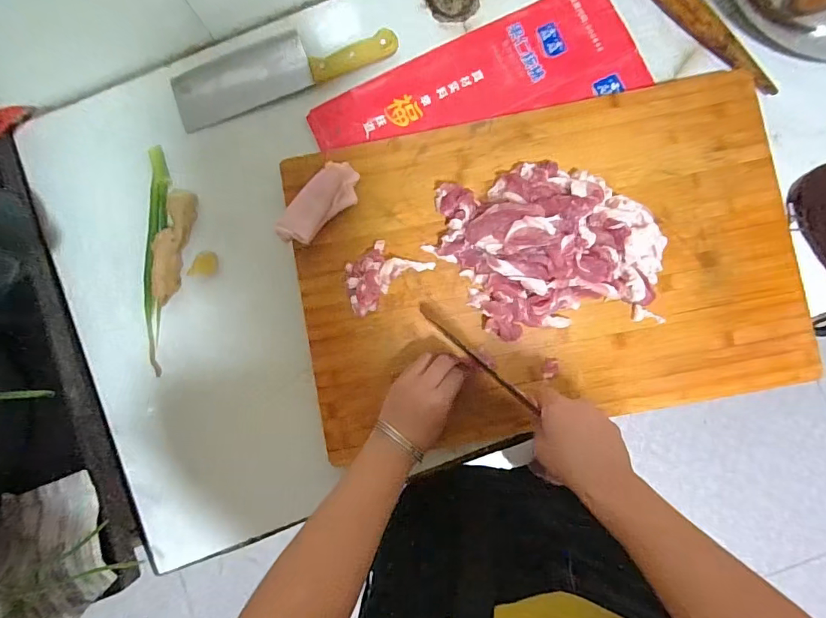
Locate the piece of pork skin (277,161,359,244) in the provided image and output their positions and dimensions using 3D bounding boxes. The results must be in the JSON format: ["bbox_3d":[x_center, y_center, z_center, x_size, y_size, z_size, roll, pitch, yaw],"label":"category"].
[{"bbox_3d":[-0.107,-0.121,0.521,0.050,0.024,0.112,38,89,3],"label":"piece of pork skin"}]

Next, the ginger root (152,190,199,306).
[{"bbox_3d":[-0.297,-0.077,0.552,0.030,0.034,0.136,9,87,2],"label":"ginger root"}]

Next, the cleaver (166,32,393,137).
[{"bbox_3d":[-0.165,-0.306,0.555,0.280,0.019,0.078,-19,87,1],"label":"cleaver"}]

